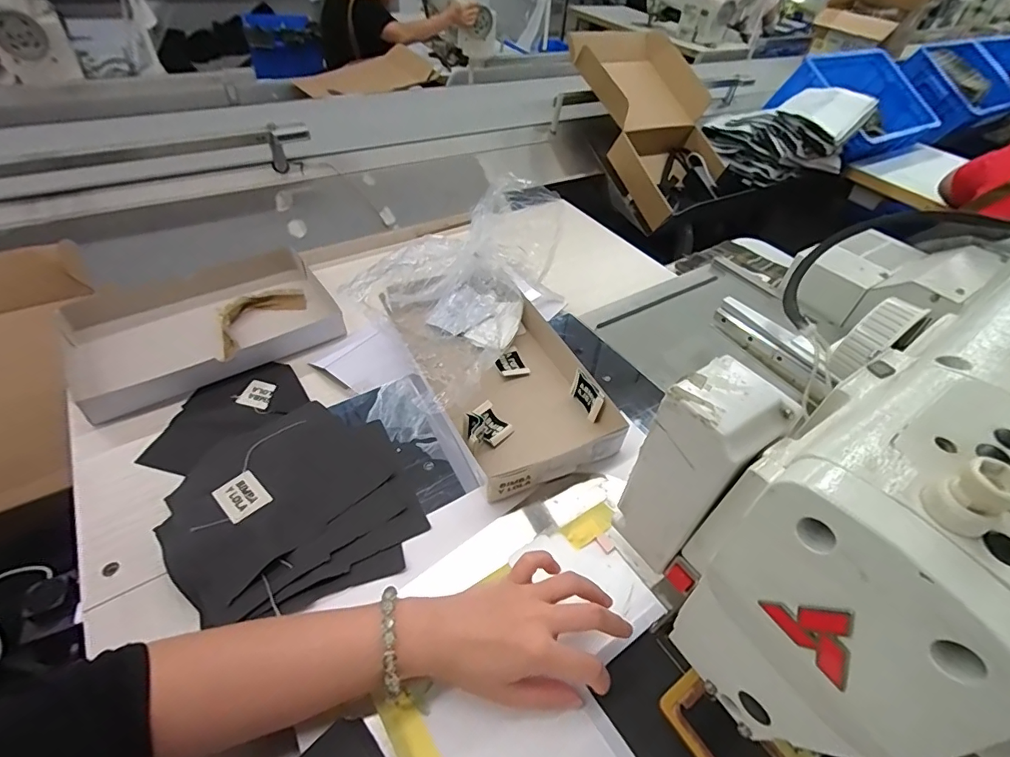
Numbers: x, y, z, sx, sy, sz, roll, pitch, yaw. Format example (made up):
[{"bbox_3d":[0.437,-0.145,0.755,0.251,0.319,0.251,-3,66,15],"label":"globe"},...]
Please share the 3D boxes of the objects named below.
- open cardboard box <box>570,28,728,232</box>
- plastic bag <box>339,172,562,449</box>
[{"bbox_3d":[0.431,-0.731,1.357,0.352,0.104,0.569,-22,88,-27],"label":"open cardboard box"},{"bbox_3d":[-0.059,-0.096,0.551,0.157,0.118,0.310,18,61,11],"label":"plastic bag"}]

